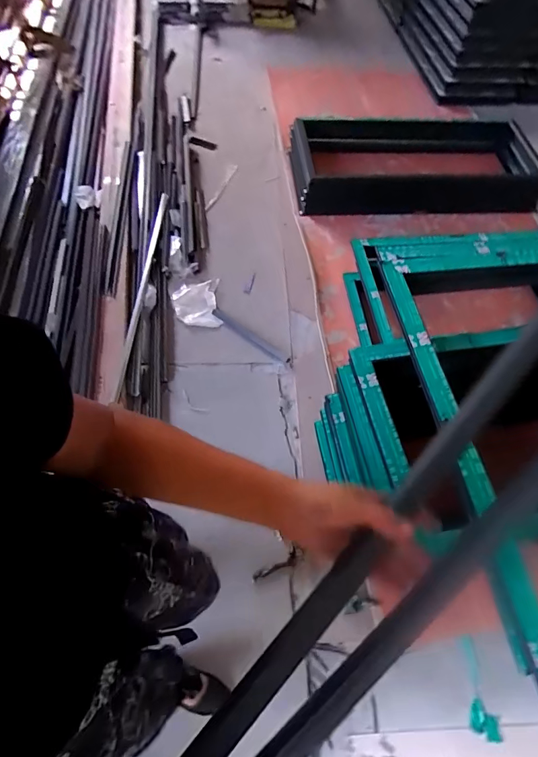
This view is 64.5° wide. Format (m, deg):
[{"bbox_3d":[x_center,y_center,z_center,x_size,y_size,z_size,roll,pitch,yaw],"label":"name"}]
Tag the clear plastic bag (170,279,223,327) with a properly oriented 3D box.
[{"bbox_3d":[-0.316,-0.334,1.874,0.199,0.030,0.256,-7,62,-7],"label":"clear plastic bag"}]

